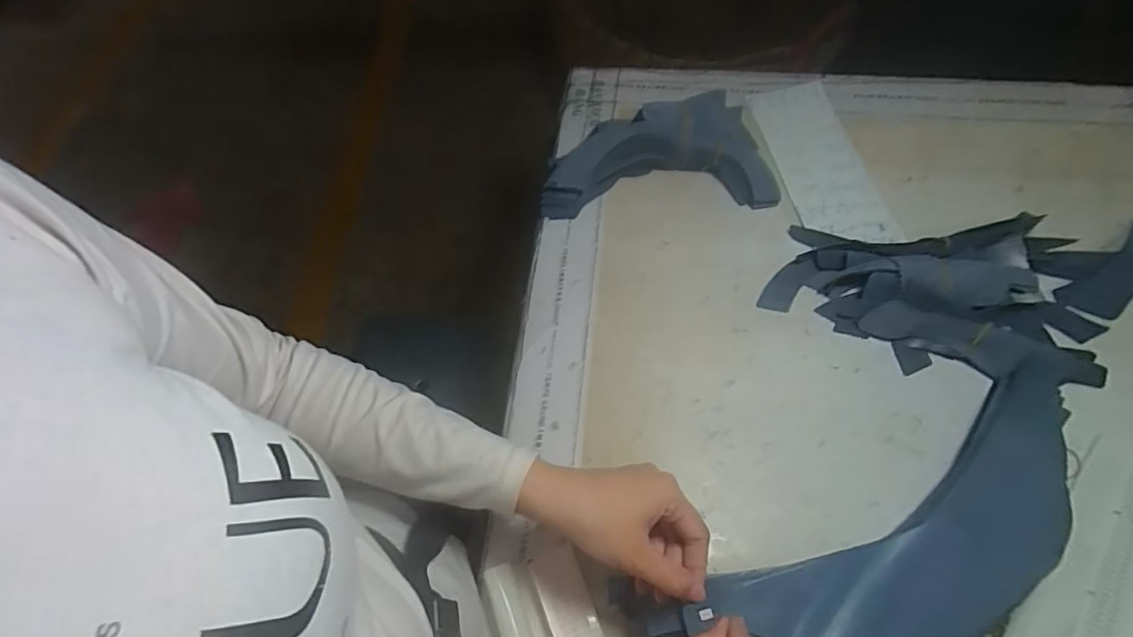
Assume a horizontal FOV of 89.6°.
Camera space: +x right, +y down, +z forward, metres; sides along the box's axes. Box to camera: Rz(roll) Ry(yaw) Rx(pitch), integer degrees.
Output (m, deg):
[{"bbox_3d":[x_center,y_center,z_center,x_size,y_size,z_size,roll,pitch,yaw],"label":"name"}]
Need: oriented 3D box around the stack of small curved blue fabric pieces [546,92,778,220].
[{"bbox_3d":[0.092,-0.171,0.593,0.239,0.060,0.115,-4,61,0],"label":"stack of small curved blue fabric pieces"}]

